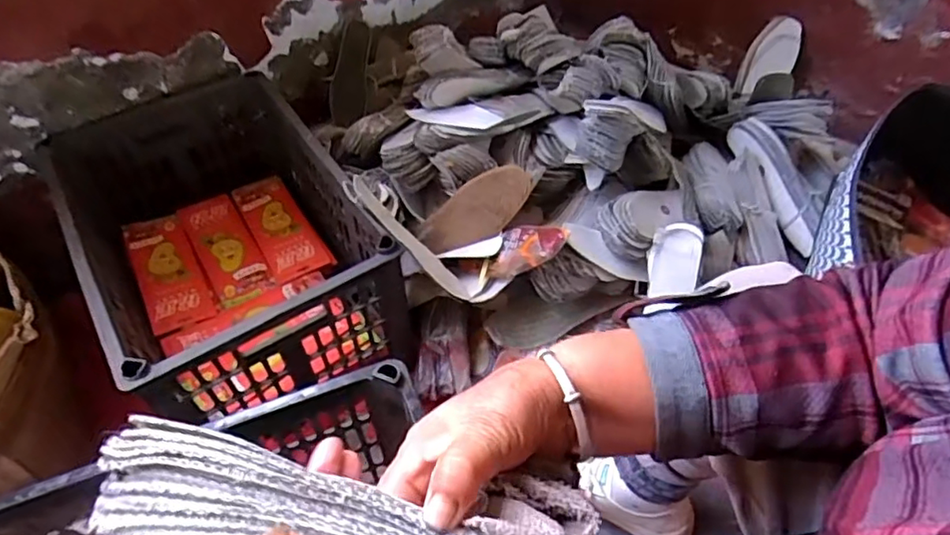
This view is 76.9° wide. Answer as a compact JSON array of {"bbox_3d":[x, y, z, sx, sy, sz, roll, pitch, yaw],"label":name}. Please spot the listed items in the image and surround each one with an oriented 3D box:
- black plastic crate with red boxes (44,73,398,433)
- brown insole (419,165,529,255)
[{"bbox_3d":[-0.375,-0.053,0.888,0.338,0.229,0.534,-28,56,-21],"label":"black plastic crate with red boxes"},{"bbox_3d":[0.002,-0.082,0.847,0.171,0.047,0.072,-35,54,9],"label":"brown insole"}]

